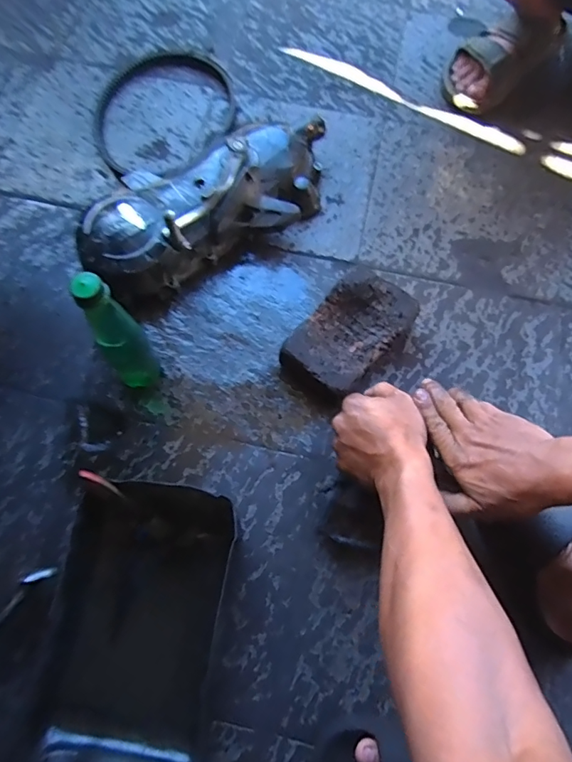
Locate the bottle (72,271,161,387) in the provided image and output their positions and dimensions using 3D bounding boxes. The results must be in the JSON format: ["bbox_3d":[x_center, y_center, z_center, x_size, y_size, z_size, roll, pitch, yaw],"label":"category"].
[{"bbox_3d":[-0.188,-0.046,0.547,0.054,0.224,0.051,-31,73,-12],"label":"bottle"}]

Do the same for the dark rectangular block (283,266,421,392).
[{"bbox_3d":[0.087,-0.060,0.646,0.109,0.061,0.169,38,73,12],"label":"dark rectangular block"}]

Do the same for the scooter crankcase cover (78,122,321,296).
[{"bbox_3d":[-0.106,-0.267,0.698,0.407,0.090,0.175,-29,73,-11],"label":"scooter crankcase cover"}]

